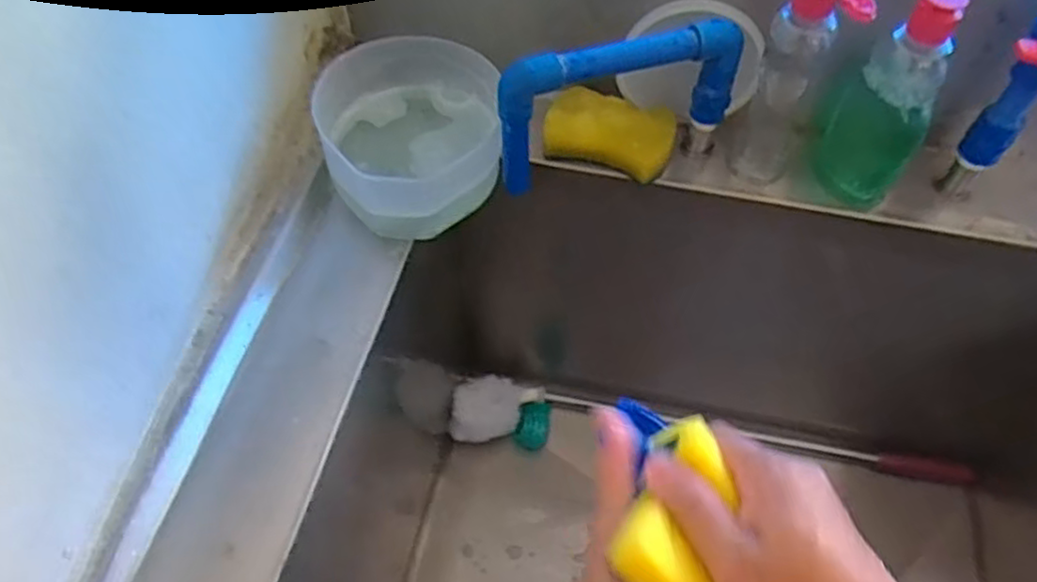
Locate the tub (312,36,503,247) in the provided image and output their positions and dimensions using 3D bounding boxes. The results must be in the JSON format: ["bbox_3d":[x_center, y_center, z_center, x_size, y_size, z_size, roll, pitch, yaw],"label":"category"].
[{"bbox_3d":[-0.082,-0.122,0.540,0.137,0.085,0.162,5,55,2],"label":"tub"}]

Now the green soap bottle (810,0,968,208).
[{"bbox_3d":[0.265,-0.138,0.508,0.069,0.163,0.050,27,59,16],"label":"green soap bottle"}]

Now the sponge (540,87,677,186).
[{"bbox_3d":[0.073,-0.128,0.571,0.101,0.030,0.061,18,57,11],"label":"sponge"}]

